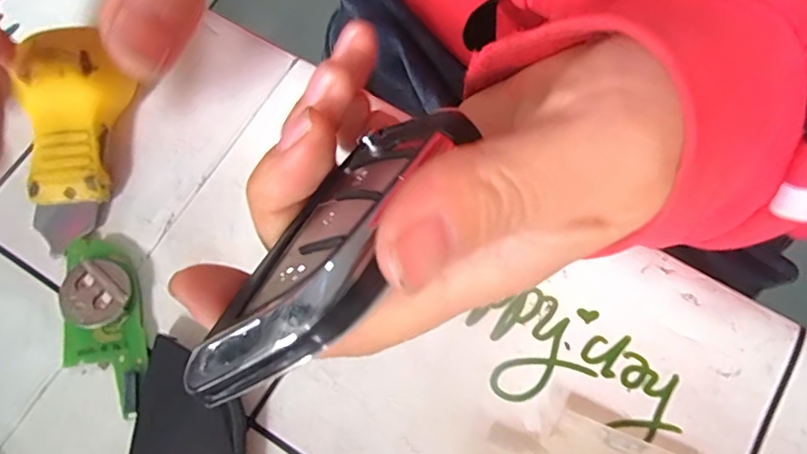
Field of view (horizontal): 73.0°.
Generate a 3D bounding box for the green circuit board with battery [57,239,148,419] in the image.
[{"bbox_3d":[-0.086,0.027,0.156,0.021,0.010,0.053,-15,71,-4],"label":"green circuit board with battery"}]

